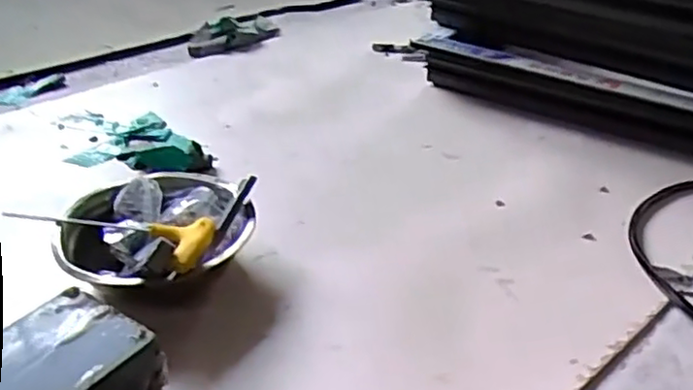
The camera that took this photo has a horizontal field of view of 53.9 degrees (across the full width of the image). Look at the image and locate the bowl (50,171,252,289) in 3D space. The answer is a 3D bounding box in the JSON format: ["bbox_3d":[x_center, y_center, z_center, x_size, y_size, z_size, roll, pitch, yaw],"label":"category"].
[{"bbox_3d":[-0.181,0.040,0.660,0.179,0.073,0.170,2,32,-1],"label":"bowl"}]

